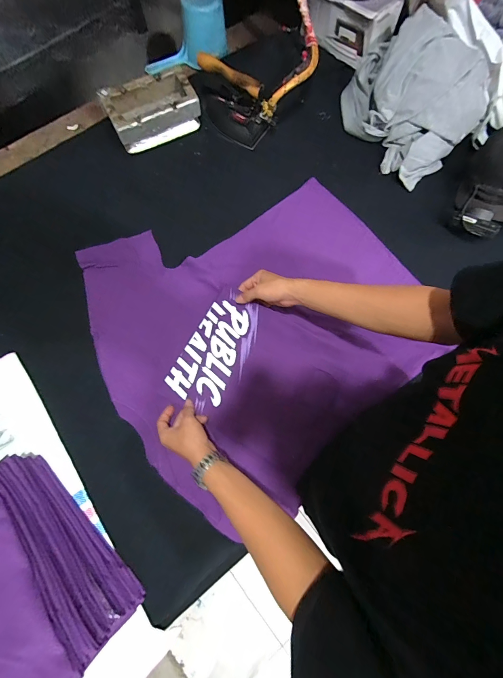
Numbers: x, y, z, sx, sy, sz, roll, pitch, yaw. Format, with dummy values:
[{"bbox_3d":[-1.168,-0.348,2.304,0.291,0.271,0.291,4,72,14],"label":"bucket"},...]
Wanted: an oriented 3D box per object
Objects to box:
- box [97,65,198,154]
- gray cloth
[{"bbox_3d":[-0.255,-0.593,0.744,0.223,0.078,0.127,-24,79,-6],"label":"box"},{"bbox_3d":[0.401,-0.604,0.713,0.326,0.164,0.301,39,79,7],"label":"gray cloth"}]

